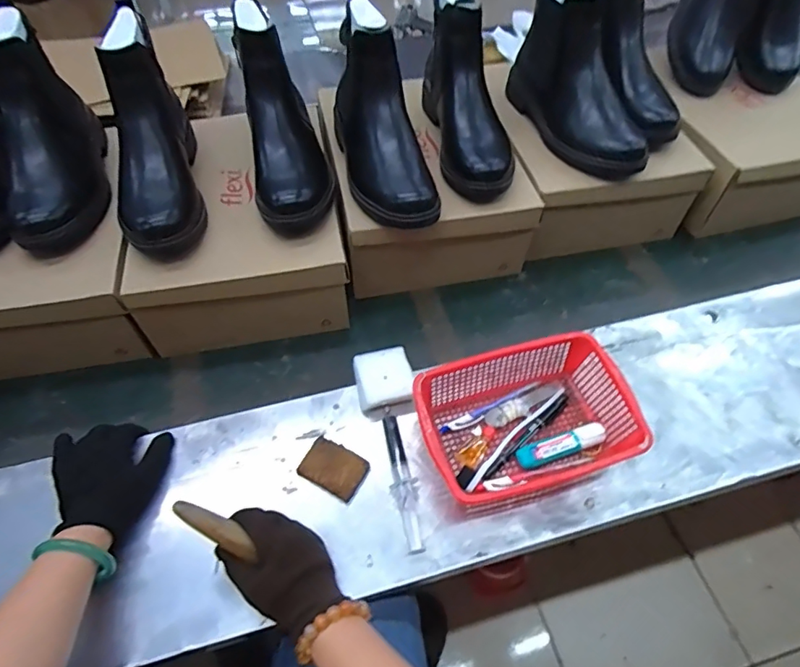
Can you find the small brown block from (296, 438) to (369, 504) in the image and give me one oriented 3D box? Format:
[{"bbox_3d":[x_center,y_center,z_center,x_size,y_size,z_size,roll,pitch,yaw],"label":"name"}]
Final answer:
[{"bbox_3d":[-0.072,0.147,0.555,0.067,0.014,0.050,27,58,17],"label":"small brown block"}]

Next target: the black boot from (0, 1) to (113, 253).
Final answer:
[{"bbox_3d":[-0.427,-0.235,0.600,0.107,0.169,0.238,-19,57,-14],"label":"black boot"}]

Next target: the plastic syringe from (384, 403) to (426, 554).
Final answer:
[{"bbox_3d":[0.001,0.153,0.550,0.025,0.017,0.157,-11,55,-8],"label":"plastic syringe"}]

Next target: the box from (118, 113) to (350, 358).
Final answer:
[{"bbox_3d":[-0.215,-0.147,0.713,0.248,0.137,0.305,-8,55,-7],"label":"box"}]

